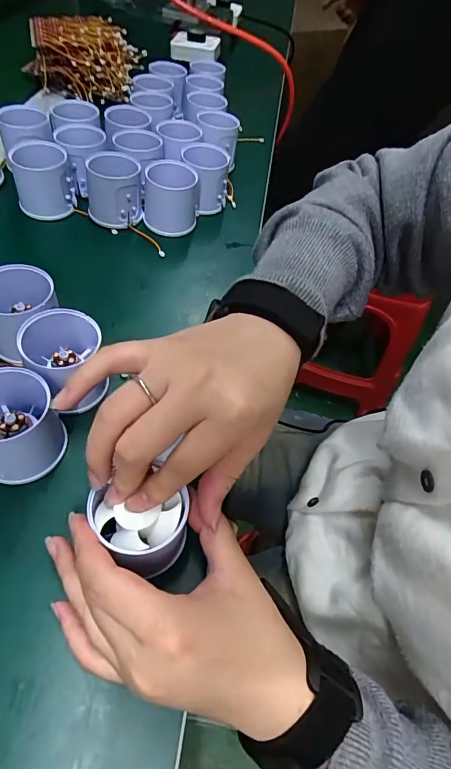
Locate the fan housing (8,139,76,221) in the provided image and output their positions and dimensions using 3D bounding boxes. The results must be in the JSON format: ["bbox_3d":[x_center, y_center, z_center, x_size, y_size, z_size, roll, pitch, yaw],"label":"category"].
[{"bbox_3d":[-0.182,-0.205,0.425,0.053,0.057,0.046,-12,50,-17],"label":"fan housing"}]

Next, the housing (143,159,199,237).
[{"bbox_3d":[-0.057,-0.191,0.439,0.056,0.062,0.052,0,47,-7],"label":"housing"}]

